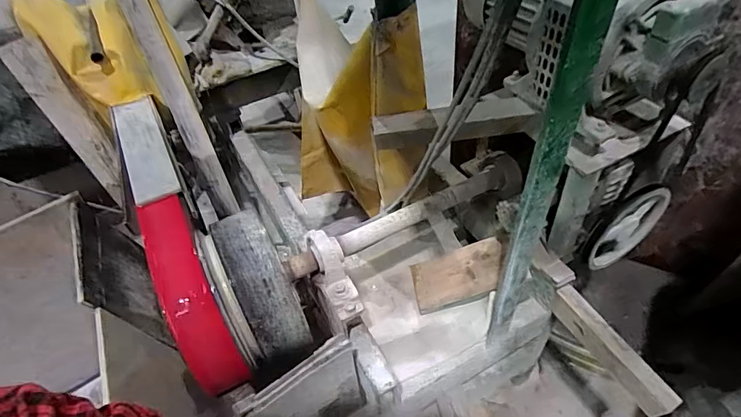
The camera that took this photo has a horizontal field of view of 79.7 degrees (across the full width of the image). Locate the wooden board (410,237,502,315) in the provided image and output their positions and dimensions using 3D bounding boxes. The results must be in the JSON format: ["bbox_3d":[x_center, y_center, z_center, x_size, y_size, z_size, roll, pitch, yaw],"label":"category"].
[{"bbox_3d":[0.193,0.147,0.973,0.202,0.019,0.119,-20,53,12],"label":"wooden board"}]

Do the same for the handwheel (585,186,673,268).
[{"bbox_3d":[0.521,0.043,0.905,0.207,0.216,0.025,-24,48,-17],"label":"handwheel"}]

